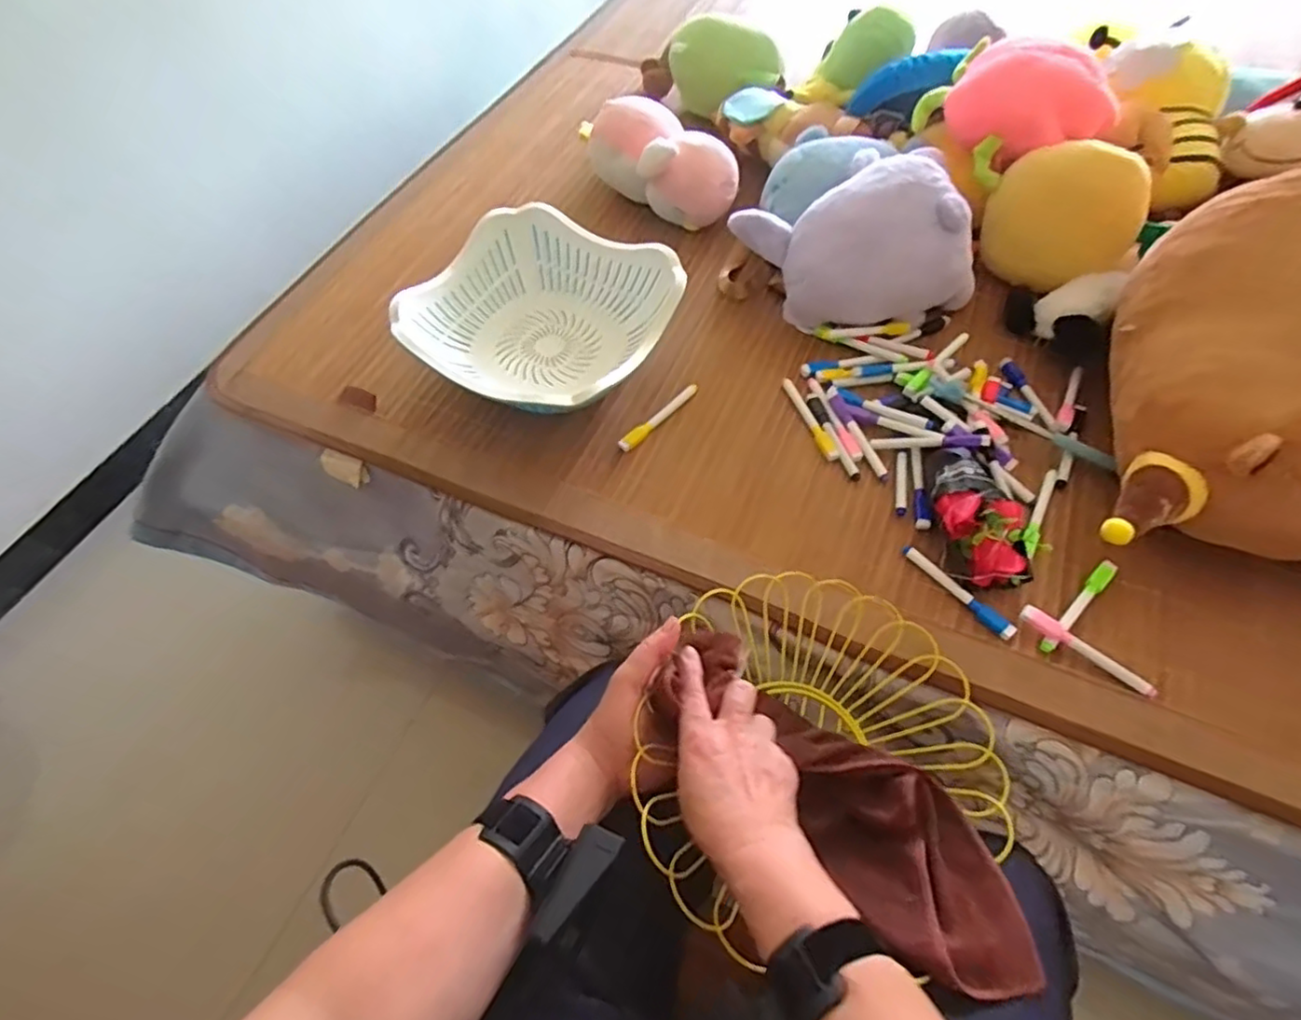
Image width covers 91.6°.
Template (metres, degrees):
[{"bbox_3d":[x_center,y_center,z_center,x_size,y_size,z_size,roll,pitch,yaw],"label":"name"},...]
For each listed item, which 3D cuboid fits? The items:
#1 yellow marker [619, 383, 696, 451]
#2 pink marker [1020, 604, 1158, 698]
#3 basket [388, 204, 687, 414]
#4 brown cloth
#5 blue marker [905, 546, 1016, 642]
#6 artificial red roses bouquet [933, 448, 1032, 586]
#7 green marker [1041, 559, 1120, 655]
[{"bbox_3d":[0.009,-0.102,0.679,0.015,0.008,0.117,37,67,21],"label":"yellow marker"},{"bbox_3d":[0.364,0.117,0.527,0.112,0.017,0.018,33,66,20],"label":"pink marker"},{"bbox_3d":[-0.112,-0.206,0.701,0.260,0.092,0.253,24,63,16],"label":"basket"},{"bbox_3d":[0.139,0.211,0.477,0.119,0.069,0.301,-41,69,-20],"label":"brown cloth"},{"bbox_3d":[0.277,0.071,0.570,0.013,0.011,0.112,-35,64,-17],"label":"blue marker"},{"bbox_3d":[0.299,0.001,0.588,0.078,0.052,0.142,-2,59,1],"label":"artificial red roses bouquet"},{"bbox_3d":[0.379,0.084,0.556,0.114,0.009,0.014,-41,66,-20],"label":"green marker"}]

